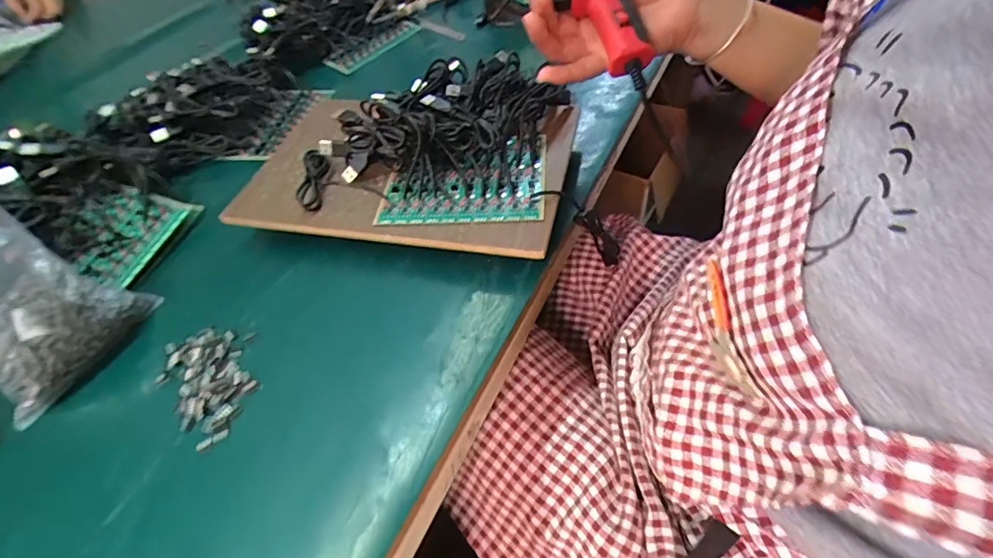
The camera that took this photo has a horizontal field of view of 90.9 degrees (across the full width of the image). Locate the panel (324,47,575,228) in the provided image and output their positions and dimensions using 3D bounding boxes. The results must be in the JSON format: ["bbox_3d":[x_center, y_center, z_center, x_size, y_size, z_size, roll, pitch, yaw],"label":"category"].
[{"bbox_3d":[-0.053,-0.148,0.458,0.220,0.048,0.218,4,52,12],"label":"panel"}]

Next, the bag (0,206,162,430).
[{"bbox_3d":[-0.381,0.014,0.372,0.165,0.059,0.121,41,56,-21],"label":"bag"}]

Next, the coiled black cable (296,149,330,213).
[{"bbox_3d":[-0.168,-0.093,0.448,0.019,0.017,0.072,-7,51,3],"label":"coiled black cable"}]

